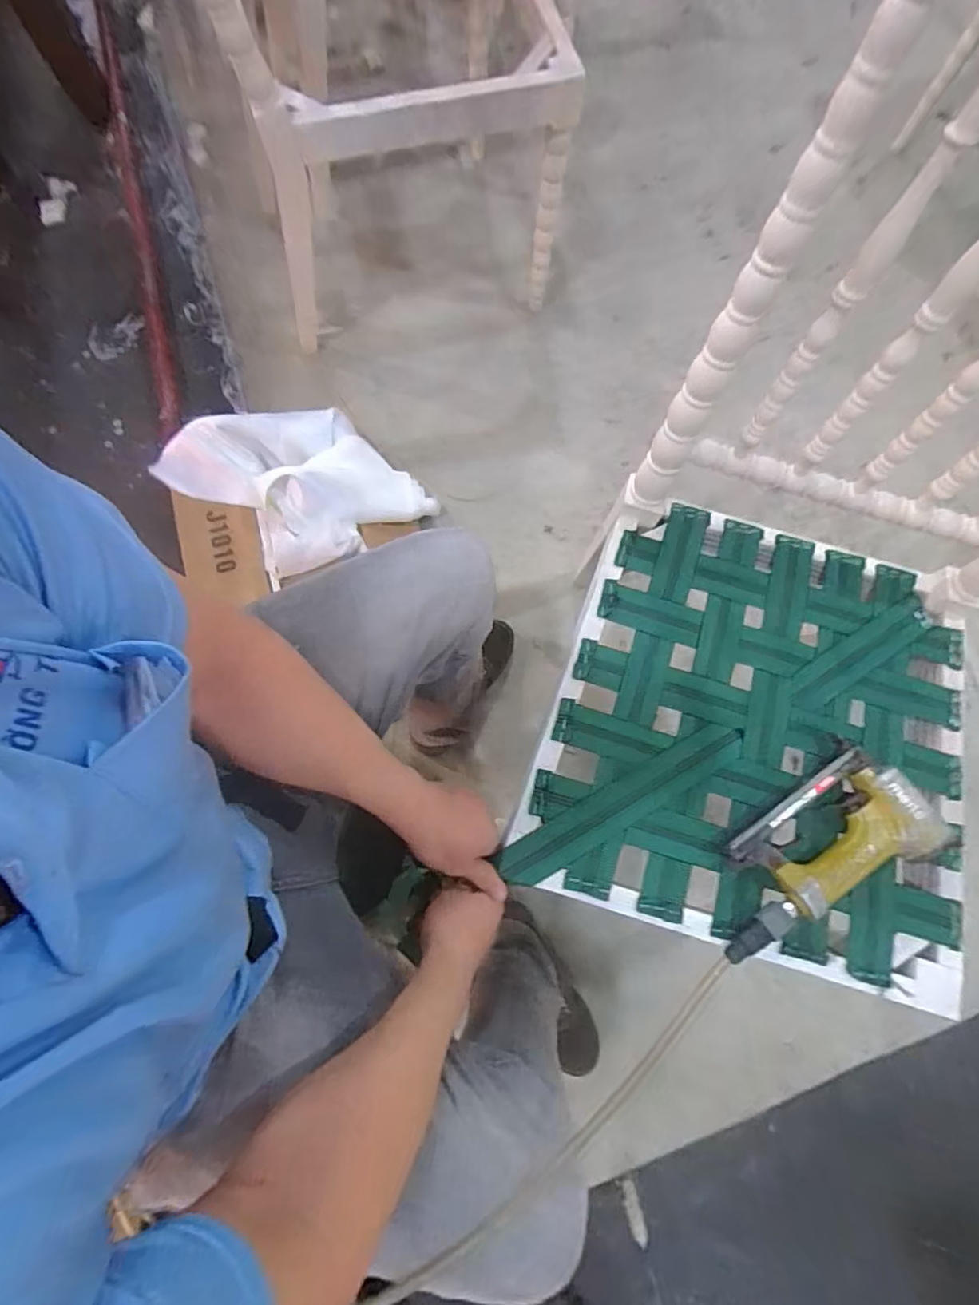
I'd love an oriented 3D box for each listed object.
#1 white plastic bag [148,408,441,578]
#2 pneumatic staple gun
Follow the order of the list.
[{"bbox_3d":[-0.340,-0.304,0.995,0.361,0.140,0.304,38,79,8],"label":"white plastic bag"},{"bbox_3d":[0.322,0.204,0.571,0.250,0.039,0.118,-33,79,-8],"label":"pneumatic staple gun"}]

